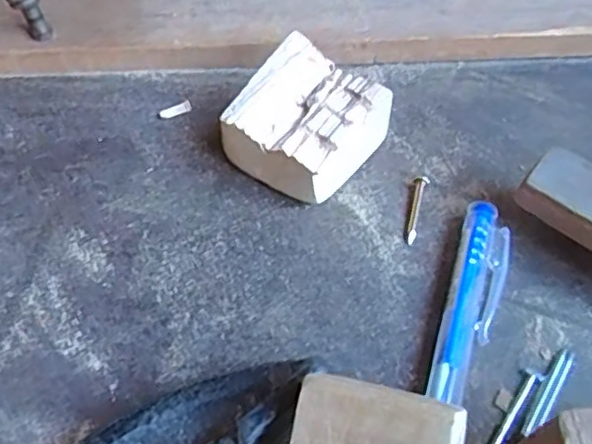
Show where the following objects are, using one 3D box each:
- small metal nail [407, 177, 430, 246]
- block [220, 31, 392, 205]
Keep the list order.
[{"bbox_3d":[0.038,-0.005,0.194,0.004,0.004,0.025,11,59,9],"label":"small metal nail"},{"bbox_3d":[0.005,-0.030,0.196,0.042,0.025,0.042,28,63,18],"label":"block"}]

